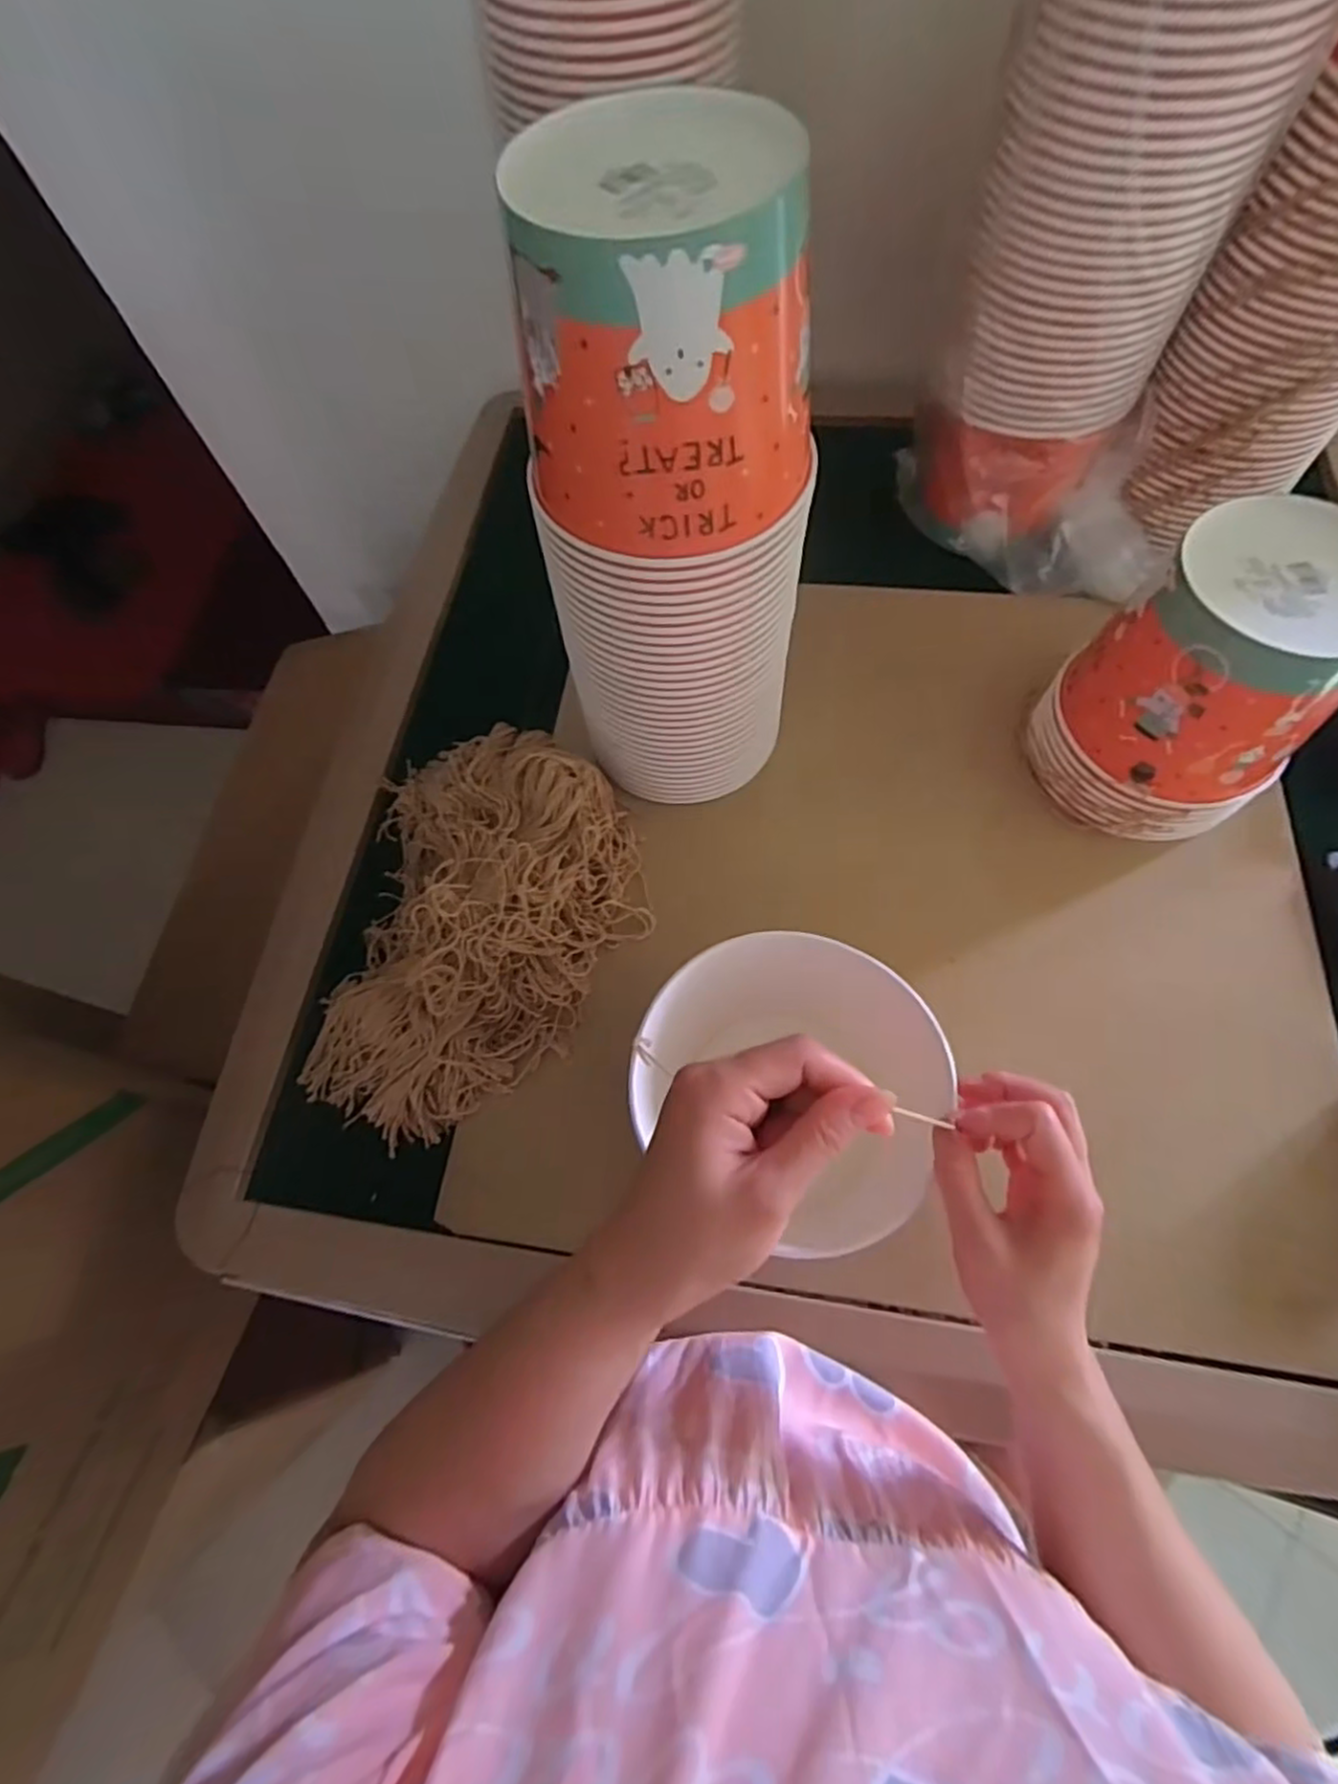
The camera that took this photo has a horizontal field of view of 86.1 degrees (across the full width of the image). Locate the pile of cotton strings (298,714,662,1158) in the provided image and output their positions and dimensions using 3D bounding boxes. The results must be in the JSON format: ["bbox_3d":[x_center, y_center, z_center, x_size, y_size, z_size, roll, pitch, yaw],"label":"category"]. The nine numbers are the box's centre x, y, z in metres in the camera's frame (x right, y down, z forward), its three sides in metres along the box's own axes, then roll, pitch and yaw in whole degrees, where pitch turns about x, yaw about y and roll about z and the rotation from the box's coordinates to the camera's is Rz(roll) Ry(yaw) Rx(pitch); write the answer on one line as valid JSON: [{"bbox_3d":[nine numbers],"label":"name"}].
[{"bbox_3d":[-0.139,0.016,0.530,0.226,0.079,0.318,5,66,6],"label":"pile of cotton strings"}]

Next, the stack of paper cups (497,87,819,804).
[{"bbox_3d":[0.003,-0.202,0.437,0.135,0.353,0.117,-26,67,-8],"label":"stack of paper cups"}]

